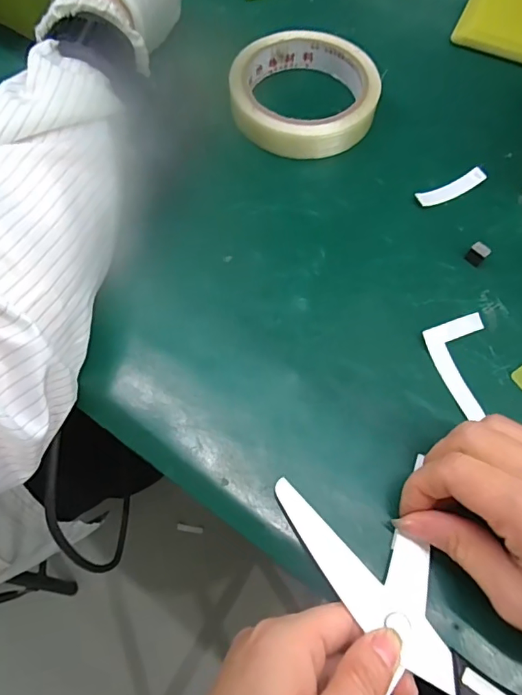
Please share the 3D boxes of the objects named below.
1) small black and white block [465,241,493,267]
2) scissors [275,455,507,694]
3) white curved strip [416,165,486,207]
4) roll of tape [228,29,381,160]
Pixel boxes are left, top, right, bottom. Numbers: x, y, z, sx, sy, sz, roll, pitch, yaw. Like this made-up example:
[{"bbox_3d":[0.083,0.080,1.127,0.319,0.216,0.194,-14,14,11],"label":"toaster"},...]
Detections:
[{"bbox_3d":[0.127,-0.055,0.283,0.010,0.012,0.008,42,73,16],"label":"small black and white block"},{"bbox_3d":[0.059,0.129,0.190,0.150,0.019,0.158,-9,67,-3],"label":"scissors"},{"bbox_3d":[0.120,-0.099,0.305,0.048,0.007,0.012,-26,69,-10],"label":"white curved strip"},{"bbox_3d":[0.029,-0.172,0.328,0.096,0.023,0.096,2,67,1],"label":"roll of tape"}]

